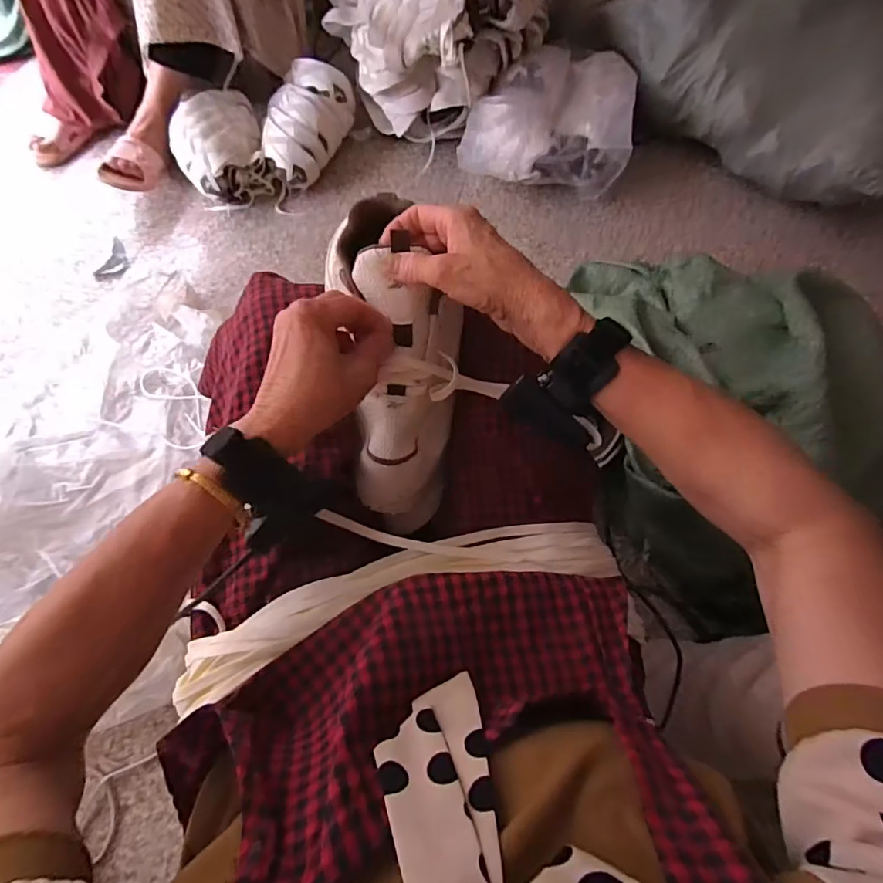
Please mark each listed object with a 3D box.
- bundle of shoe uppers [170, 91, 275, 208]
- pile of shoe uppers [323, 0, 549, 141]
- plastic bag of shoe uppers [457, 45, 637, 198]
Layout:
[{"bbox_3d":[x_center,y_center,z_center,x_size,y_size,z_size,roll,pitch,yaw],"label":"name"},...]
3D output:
[{"bbox_3d":[-0.479,-0.635,1.098,0.179,0.138,0.256,-13,65,-9],"label":"bundle of shoe uppers"},{"bbox_3d":[-0.006,-0.923,1.097,0.362,0.348,0.364,-35,70,-17],"label":"pile of shoe uppers"},{"bbox_3d":[0.239,-0.729,1.145,0.353,0.146,0.302,9,64,2],"label":"plastic bag of shoe uppers"}]

